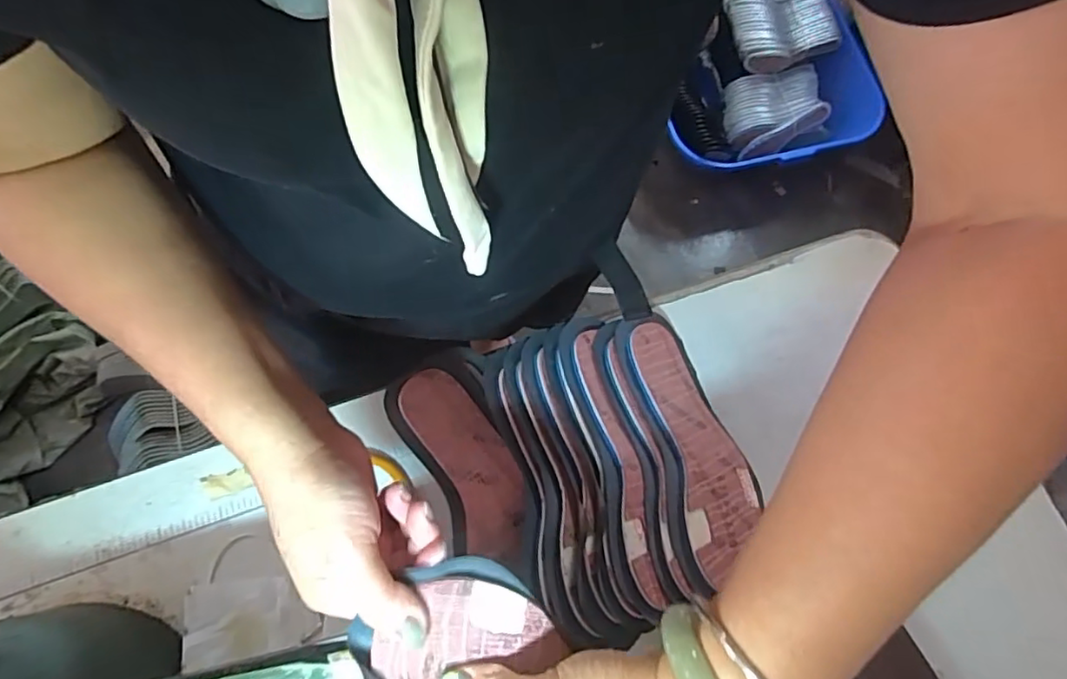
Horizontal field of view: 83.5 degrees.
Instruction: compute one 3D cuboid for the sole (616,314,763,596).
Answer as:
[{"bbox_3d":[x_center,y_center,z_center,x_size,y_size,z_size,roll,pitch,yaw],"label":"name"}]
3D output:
[{"bbox_3d":[0.134,0.084,0.503,0.096,0.020,0.228,-1,63,-30],"label":"sole"}]

